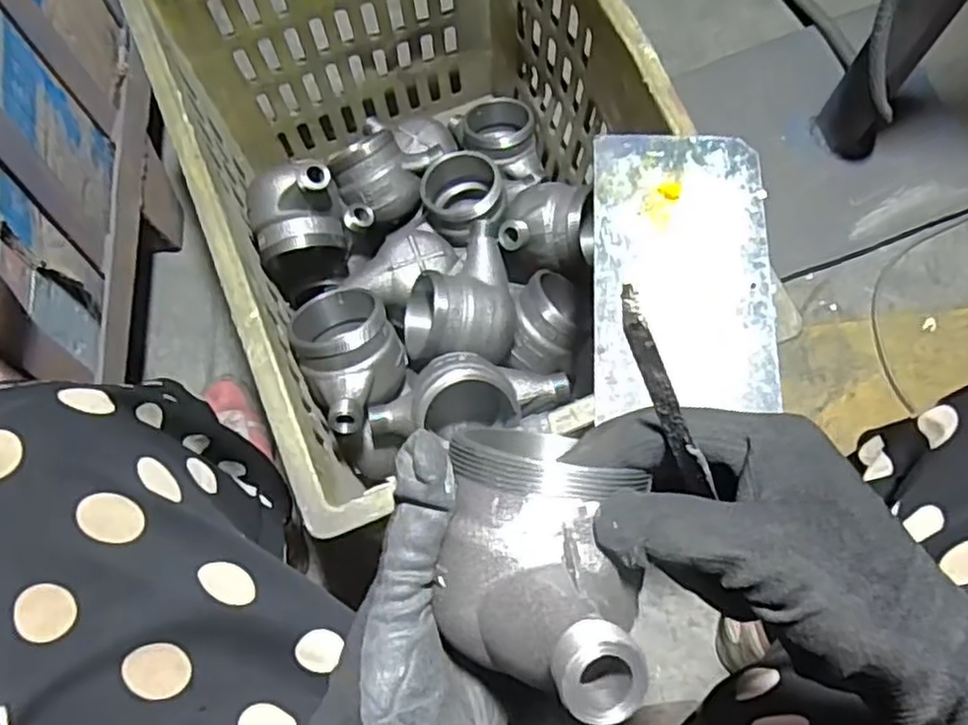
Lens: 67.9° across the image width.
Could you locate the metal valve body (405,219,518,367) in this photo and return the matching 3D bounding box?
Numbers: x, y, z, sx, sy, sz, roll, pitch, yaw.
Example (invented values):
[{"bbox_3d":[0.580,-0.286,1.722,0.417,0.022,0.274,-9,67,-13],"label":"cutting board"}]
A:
[{"bbox_3d":[-0.024,-0.062,0.649,0.100,0.071,0.124,-4,72,1],"label":"metal valve body"}]

